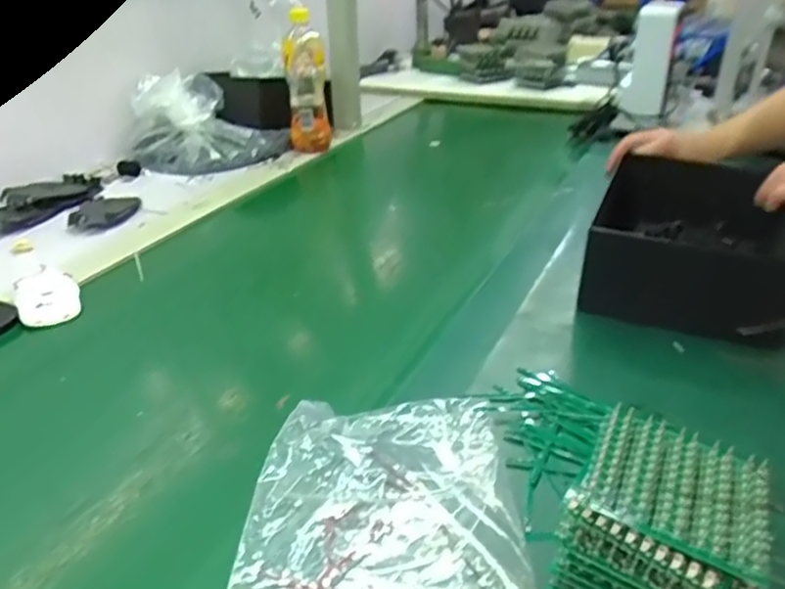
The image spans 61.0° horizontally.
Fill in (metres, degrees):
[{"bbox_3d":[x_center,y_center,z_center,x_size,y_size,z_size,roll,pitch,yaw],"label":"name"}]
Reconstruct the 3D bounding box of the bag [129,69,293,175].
[{"bbox_3d":[-0.302,-0.275,1.072,0.243,0.124,0.159,2,30,6],"label":"bag"}]

